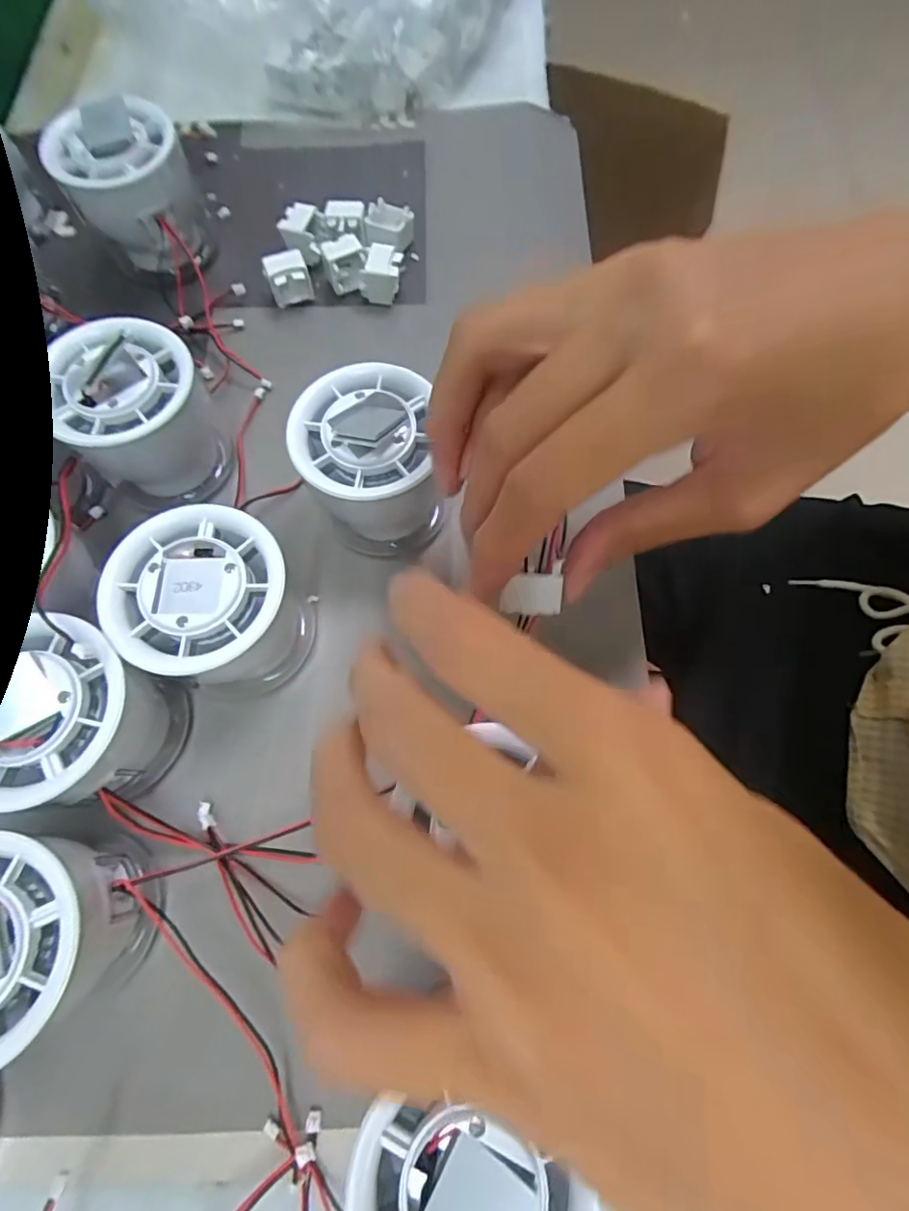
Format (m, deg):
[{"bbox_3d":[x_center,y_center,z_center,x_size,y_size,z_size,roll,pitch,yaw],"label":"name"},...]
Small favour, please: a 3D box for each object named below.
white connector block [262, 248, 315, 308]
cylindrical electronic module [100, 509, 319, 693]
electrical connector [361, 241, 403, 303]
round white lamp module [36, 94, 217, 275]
[{"bbox_3d":[-0.083,-0.164,0.276,0.020,0.024,0.014,-19,71,-6],"label":"white connector block"},{"bbox_3d":[-0.085,0.001,0.198,0.055,0.054,0.055,0,70,0],"label":"cylindrical electronic module"},{"bbox_3d":[-0.036,-0.168,0.278,0.019,0.021,0.019,9,70,3],"label":"electrical connector"},{"bbox_3d":[-0.153,-0.199,0.267,0.056,0.059,0.054,-25,72,-8],"label":"round white lamp module"}]

